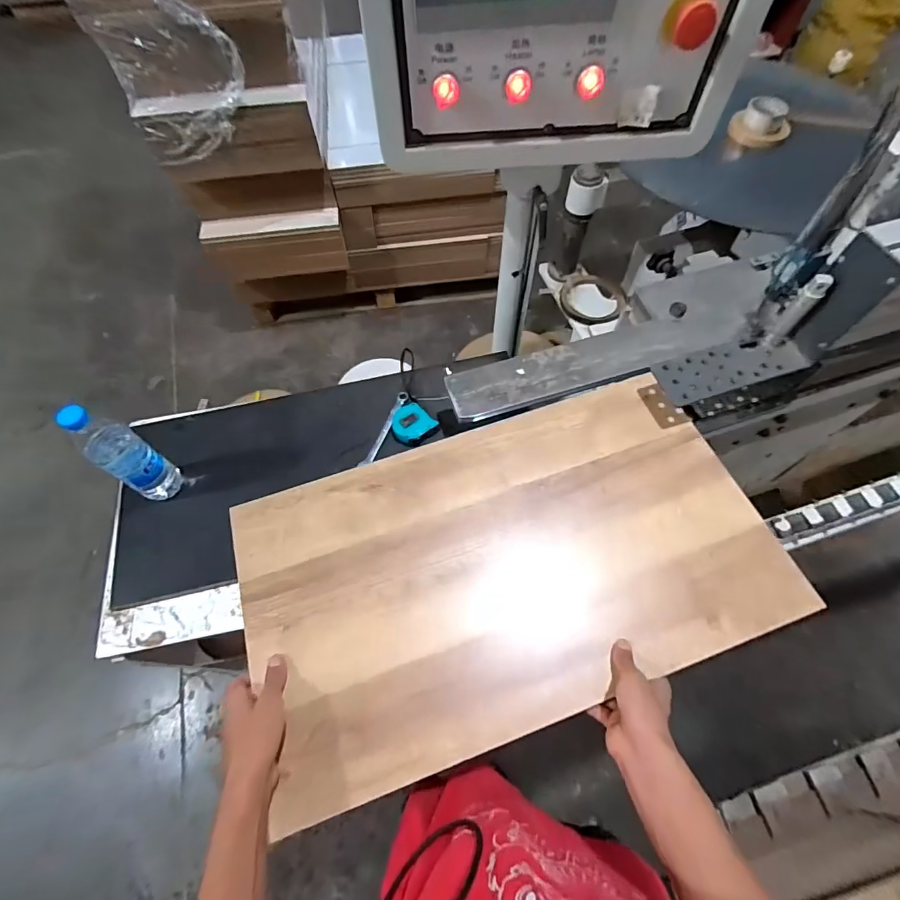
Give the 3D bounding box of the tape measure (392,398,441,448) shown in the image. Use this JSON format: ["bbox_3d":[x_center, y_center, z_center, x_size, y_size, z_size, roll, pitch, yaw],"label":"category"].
[{"bbox_3d":[-0.069,-0.048,0.811,0.071,0.028,0.084,-40,69,-17],"label":"tape measure"}]

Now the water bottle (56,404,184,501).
[{"bbox_3d":[-0.476,0.011,0.677,0.056,0.223,0.068,24,66,13],"label":"water bottle"}]

